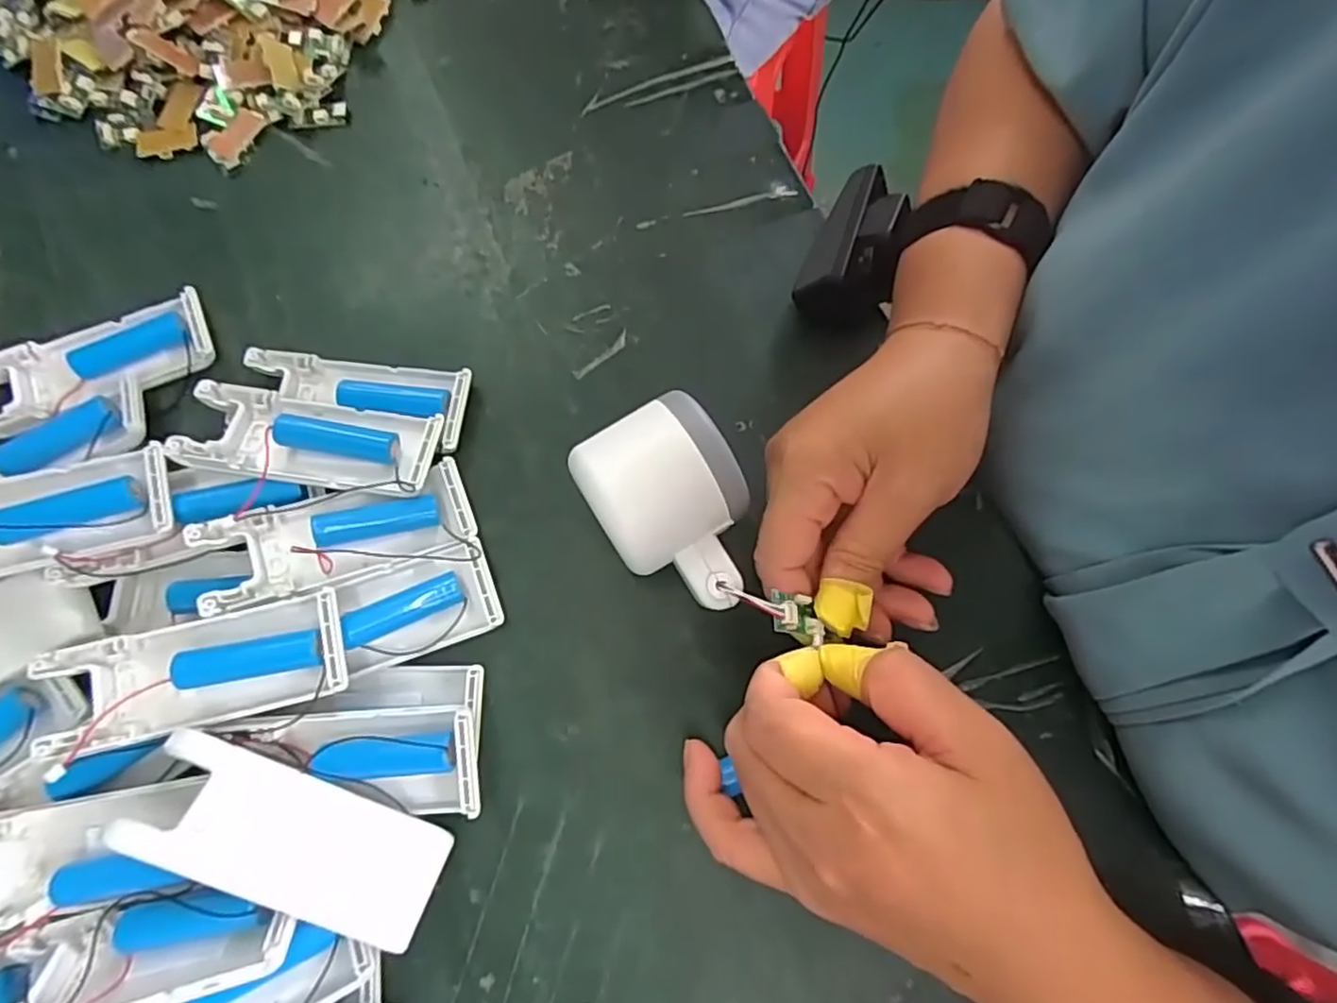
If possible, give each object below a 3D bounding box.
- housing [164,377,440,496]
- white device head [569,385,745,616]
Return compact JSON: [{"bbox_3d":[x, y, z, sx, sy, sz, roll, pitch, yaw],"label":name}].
[{"bbox_3d":[-0.154,-0.026,0.292,0.102,0.023,0.039,7,74,2],"label":"housing"},{"bbox_3d":[0.001,0.002,0.267,0.055,0.036,0.079,-32,99,-4],"label":"white device head"}]

